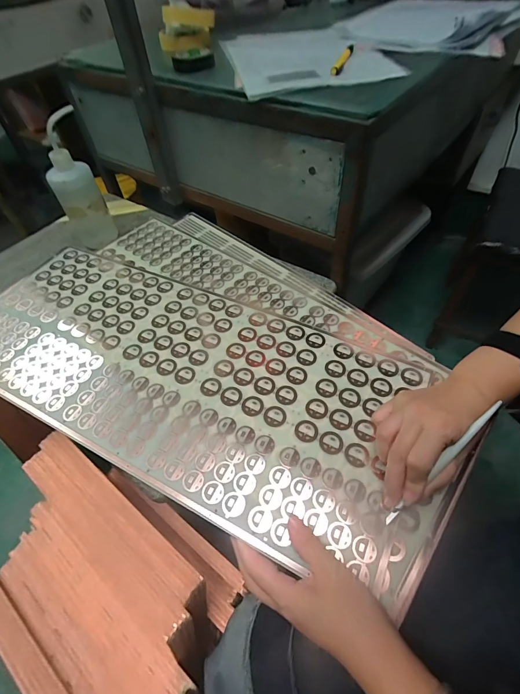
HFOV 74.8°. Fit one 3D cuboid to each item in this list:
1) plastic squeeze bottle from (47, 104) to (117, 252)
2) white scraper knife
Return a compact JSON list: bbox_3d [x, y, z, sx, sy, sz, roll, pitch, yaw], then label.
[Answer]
[{"bbox_3d":[-0.321,-0.283,0.601,0.076,0.198,0.080,-13,53,-5],"label":"plastic squeeze bottle"},{"bbox_3d":[0.165,0.107,0.309,0.145,0.011,0.006,-49,60,4],"label":"white scraper knife"}]

